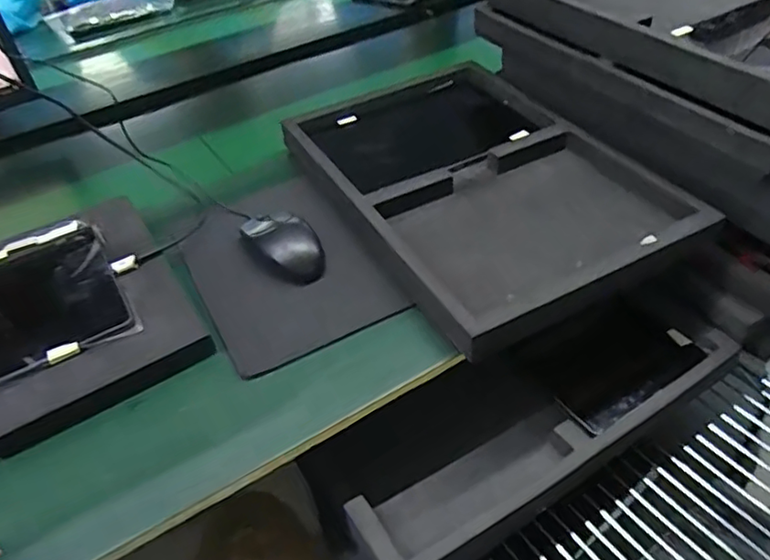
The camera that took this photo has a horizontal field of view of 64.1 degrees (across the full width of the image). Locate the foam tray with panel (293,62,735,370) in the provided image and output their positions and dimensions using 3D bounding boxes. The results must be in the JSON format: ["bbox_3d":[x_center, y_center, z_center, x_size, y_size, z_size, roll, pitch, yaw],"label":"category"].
[{"bbox_3d":[0.090,-0.117,0.693,0.307,0.042,0.436,-24,45,-18],"label":"foam tray with panel"}]

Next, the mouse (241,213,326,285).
[{"bbox_3d":[-0.101,-0.037,0.629,0.062,0.032,0.101,-29,46,-22],"label":"mouse"}]

